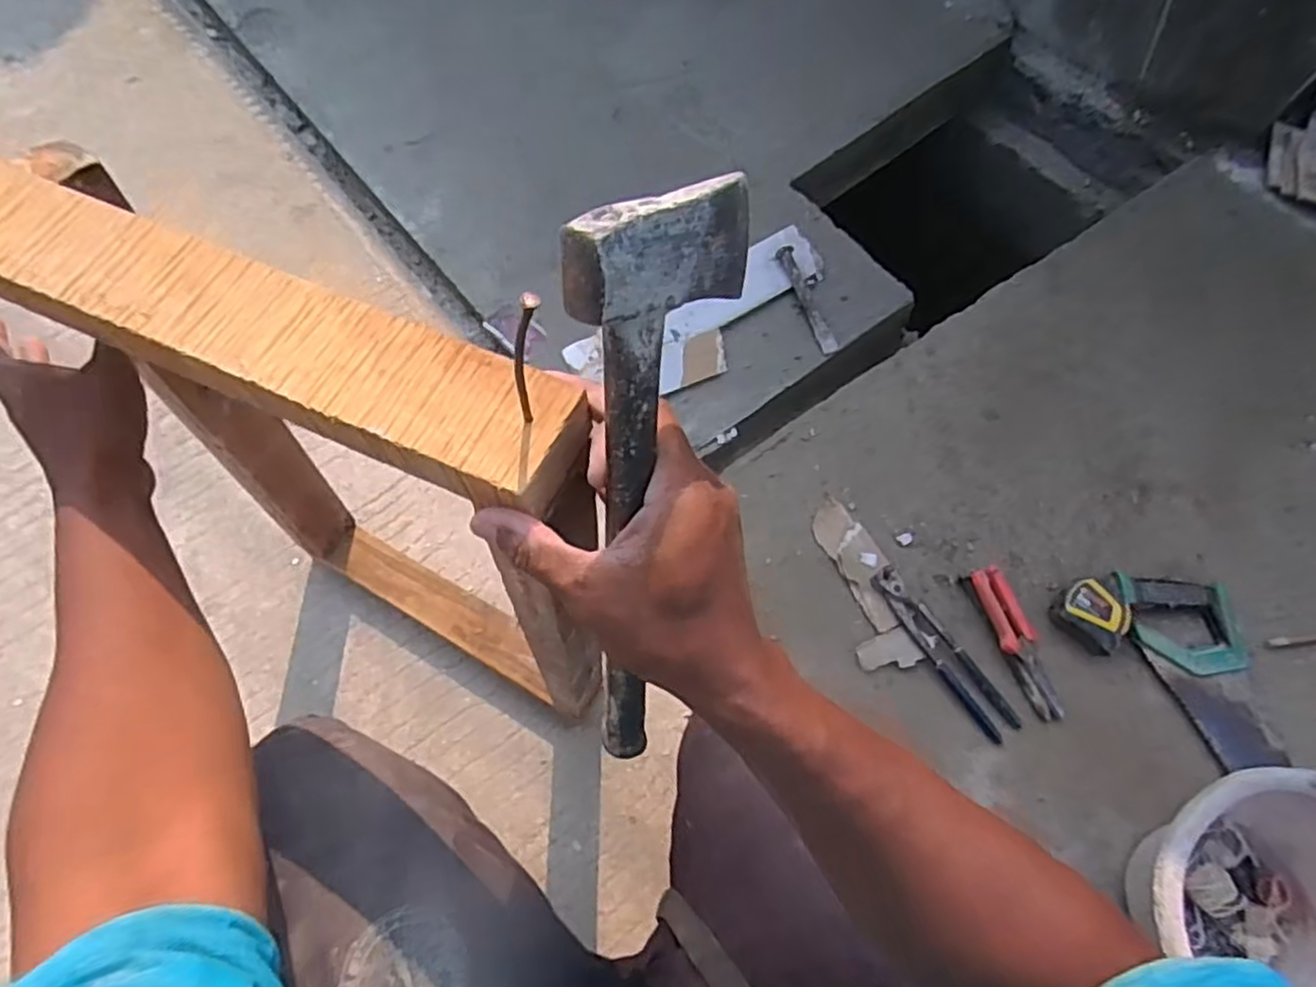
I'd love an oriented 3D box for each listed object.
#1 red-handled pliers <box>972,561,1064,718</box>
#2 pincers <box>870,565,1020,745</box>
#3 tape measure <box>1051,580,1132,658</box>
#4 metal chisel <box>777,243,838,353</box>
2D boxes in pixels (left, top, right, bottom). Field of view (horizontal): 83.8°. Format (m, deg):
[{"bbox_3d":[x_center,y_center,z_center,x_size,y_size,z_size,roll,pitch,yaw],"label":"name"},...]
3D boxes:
[{"bbox_3d":[0.410,0.170,0.840,0.038,0.020,0.176,-12,66,-8],"label":"red-handled pliers"},{"bbox_3d":[0.327,0.176,0.838,0.045,0.023,0.217,-29,69,-15],"label":"pincers"},{"bbox_3d":[0.498,0.141,0.839,0.076,0.032,0.066,39,70,14],"label":"tape measure"},{"bbox_3d":[0.208,-0.269,1.012,0.028,0.026,0.168,-19,68,-10],"label":"metal chisel"}]

